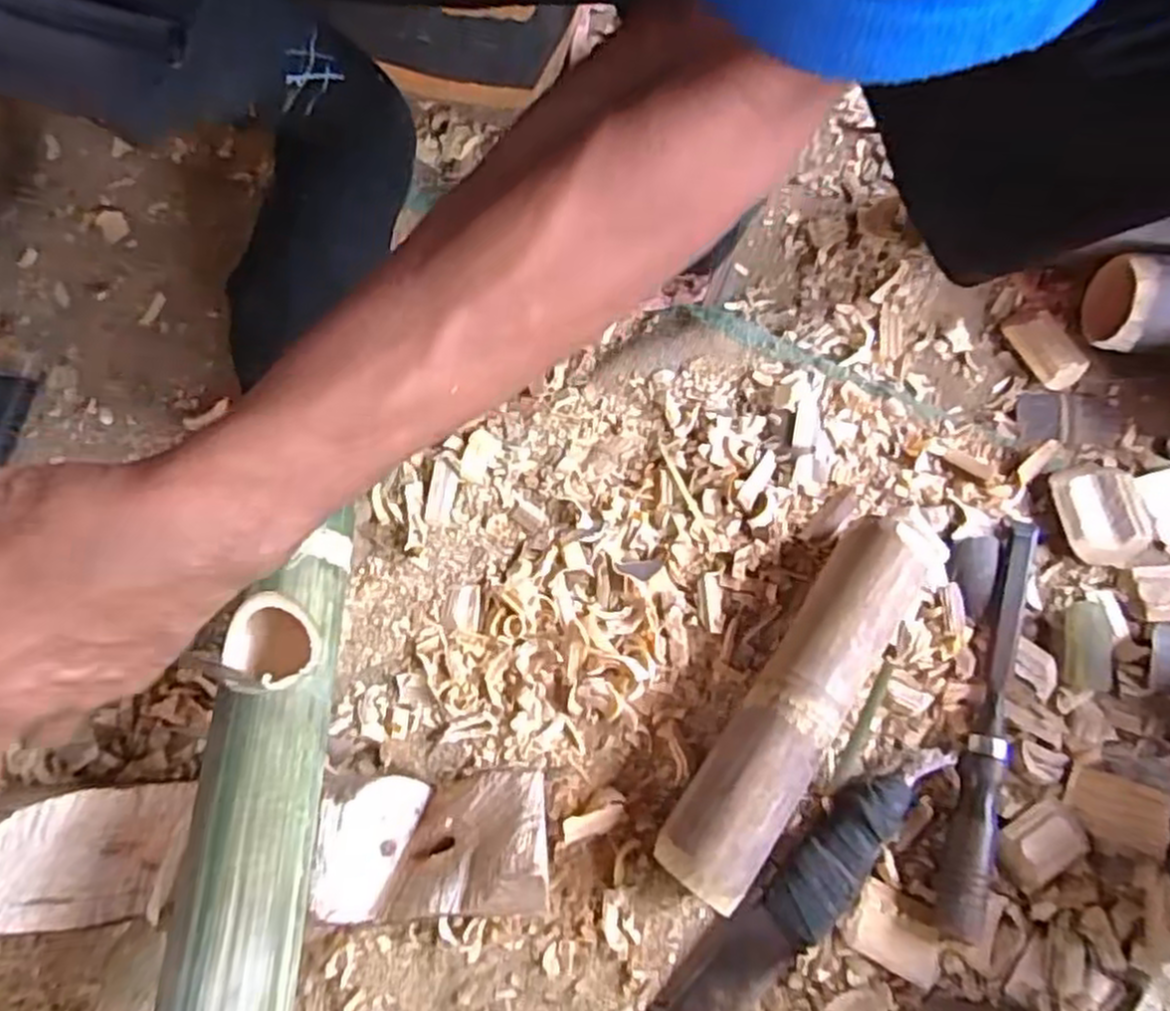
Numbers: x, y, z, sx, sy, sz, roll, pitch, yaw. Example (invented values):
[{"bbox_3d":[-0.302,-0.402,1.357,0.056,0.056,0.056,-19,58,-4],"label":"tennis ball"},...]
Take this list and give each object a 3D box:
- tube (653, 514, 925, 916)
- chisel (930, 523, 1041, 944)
[{"bbox_3d":[0.121,0.115,0.448,0.052,0.049,0.226,34,77,9],"label":"tube"},{"bbox_3d":[0.242,0.125,0.462,0.021,0.019,0.244,18,75,5],"label":"chisel"}]

